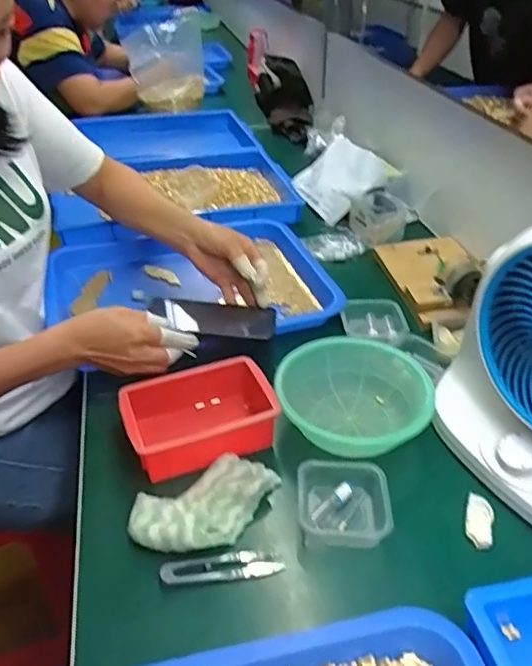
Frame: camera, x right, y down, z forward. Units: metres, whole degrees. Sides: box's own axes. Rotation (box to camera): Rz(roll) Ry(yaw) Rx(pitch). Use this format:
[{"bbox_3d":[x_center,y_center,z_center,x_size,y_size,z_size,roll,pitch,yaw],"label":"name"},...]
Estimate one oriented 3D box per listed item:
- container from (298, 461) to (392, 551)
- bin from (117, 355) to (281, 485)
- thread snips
[{"bbox_3d":[0.071,0.161,0.539,0.080,0.038,0.084,3,37,3],"label":"container"},{"bbox_3d":[-0.067,0.091,0.612,0.157,0.064,0.101,-13,39,-16],"label":"bin"},{"bbox_3d":[-0.037,0.200,0.499,0.102,0.013,0.024,-4,37,-5],"label":"thread snips"}]

